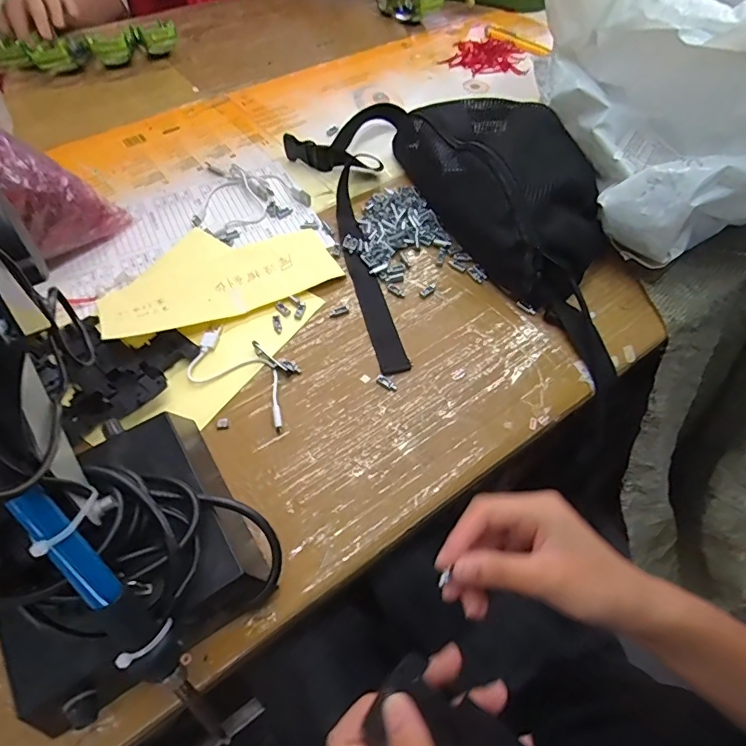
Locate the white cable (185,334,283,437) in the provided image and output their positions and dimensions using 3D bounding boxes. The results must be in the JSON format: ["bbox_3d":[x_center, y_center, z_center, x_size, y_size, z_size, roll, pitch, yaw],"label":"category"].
[{"bbox_3d":[-0.107,0.003,0.384,0.110,0.008,0.047,27,60,15],"label":"white cable"}]

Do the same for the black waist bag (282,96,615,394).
[{"bbox_3d":[0.079,-0.184,0.469,0.267,0.080,0.379,-14,58,-11],"label":"black waist bag"}]

